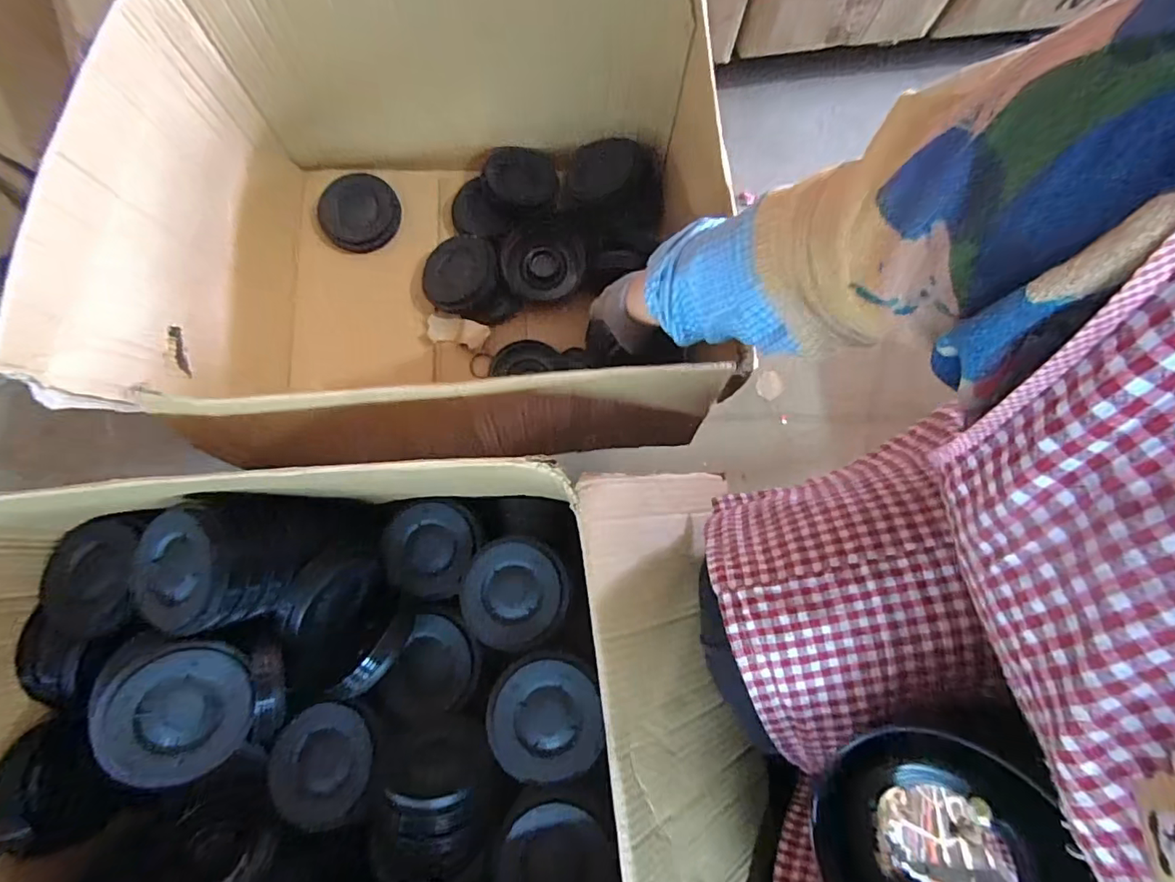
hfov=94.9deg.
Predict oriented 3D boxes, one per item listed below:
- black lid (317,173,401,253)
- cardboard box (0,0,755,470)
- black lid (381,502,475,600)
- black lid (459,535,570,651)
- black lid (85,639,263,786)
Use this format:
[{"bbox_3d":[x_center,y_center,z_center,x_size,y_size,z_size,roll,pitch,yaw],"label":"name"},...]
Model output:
[{"bbox_3d":[-0.352,-0.352,0.833,0.117,0.016,0.113,-11,98,-10],"label":"black lid"},{"bbox_3d":[-0.216,-0.260,0.703,0.686,0.394,0.528,1,79,0],"label":"cardboard box"},{"bbox_3d":[-0.192,0.130,0.651,0.101,0.014,0.108,5,71,-14],"label":"black lid"},{"bbox_3d":[-0.085,0.170,0.609,0.125,0.016,0.117,-3,77,12],"label":"black lid"},{"bbox_3d":[-0.380,0.248,0.502,0.125,0.017,0.116,17,66,-42],"label":"black lid"}]

